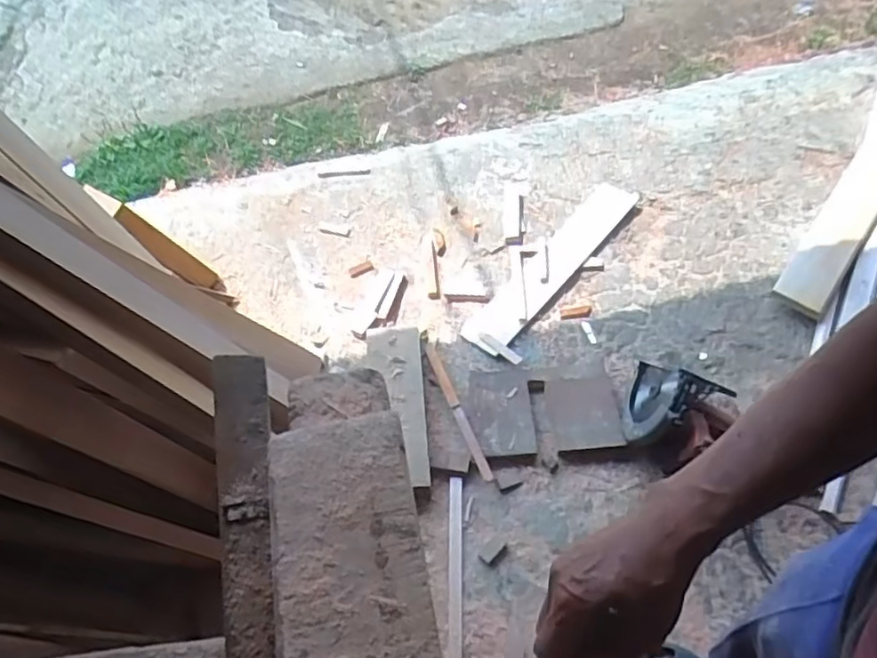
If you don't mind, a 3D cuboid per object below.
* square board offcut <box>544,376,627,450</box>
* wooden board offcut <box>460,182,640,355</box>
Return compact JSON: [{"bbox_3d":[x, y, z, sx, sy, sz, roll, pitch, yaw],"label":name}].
[{"bbox_3d":[0.315,0.181,1.410,0.147,0.027,0.168,-6,57,1],"label":"square board offcut"},{"bbox_3d":[0.298,-0.179,1.654,0.122,0.019,0.649,34,66,23],"label":"wooden board offcut"}]

